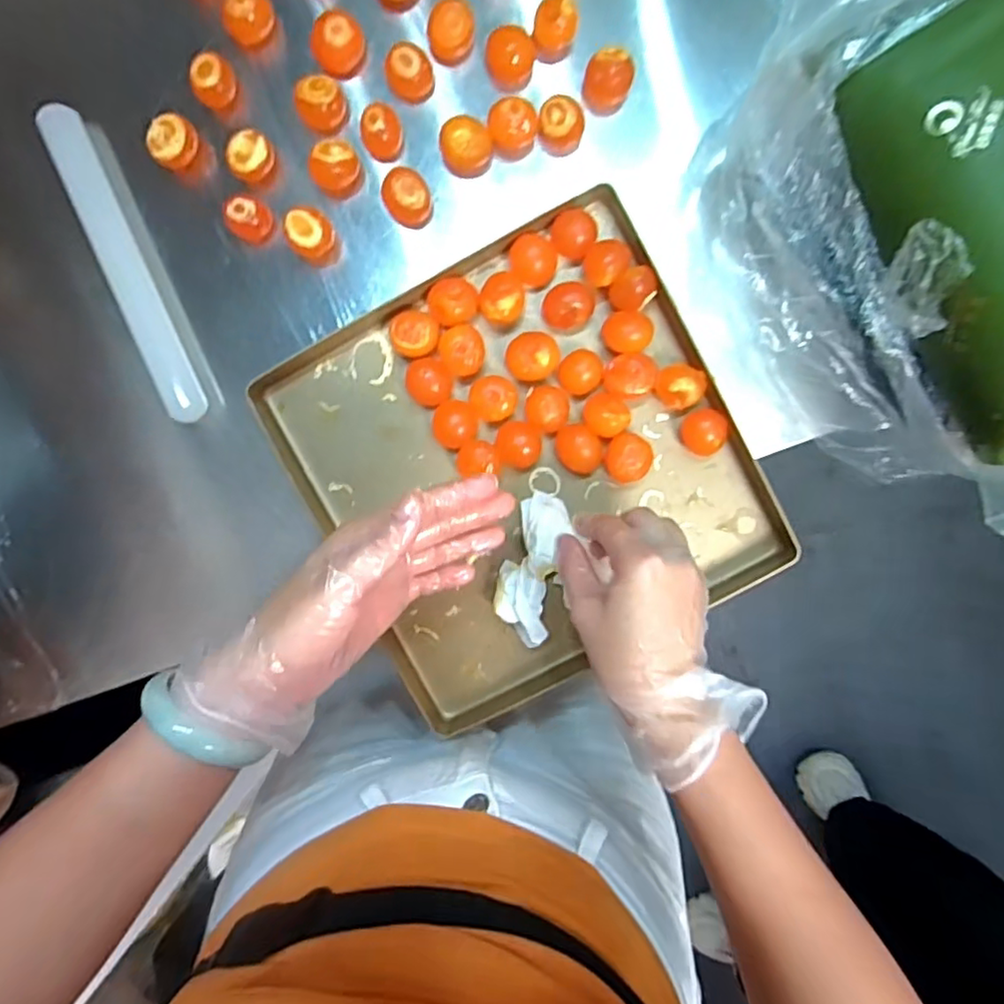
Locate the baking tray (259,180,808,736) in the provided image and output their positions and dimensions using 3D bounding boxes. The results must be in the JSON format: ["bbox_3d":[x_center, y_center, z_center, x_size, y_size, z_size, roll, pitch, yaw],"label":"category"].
[{"bbox_3d":[0.013,-0.020,0.439,0.279,0.032,0.282,-27,94,4],"label":"baking tray"}]

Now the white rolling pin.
[{"bbox_3d":[-0.256,-0.159,0.434,0.022,0.025,0.216,-22,94,3],"label":"white rolling pin"}]

